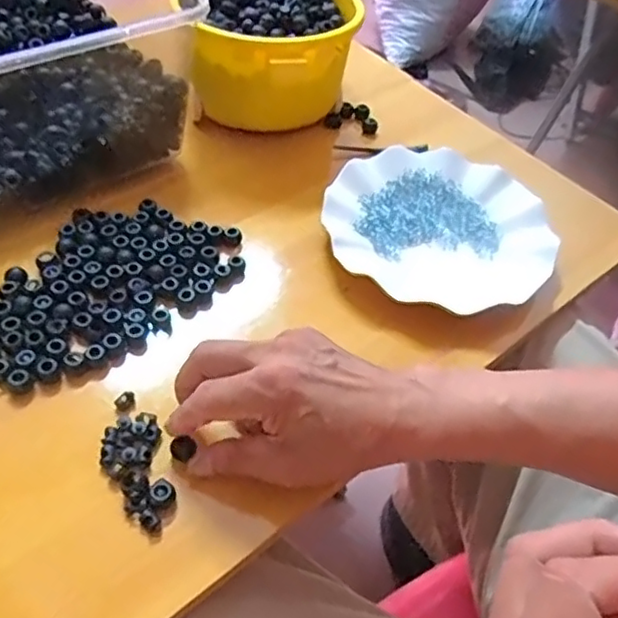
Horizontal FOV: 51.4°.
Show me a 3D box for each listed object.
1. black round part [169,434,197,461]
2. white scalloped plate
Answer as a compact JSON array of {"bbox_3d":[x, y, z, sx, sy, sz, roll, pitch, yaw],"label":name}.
[{"bbox_3d":[-0.075,0.083,0.382,0.014,0.007,0.013,3,50,-3],"label":"black round part"},{"bbox_3d":[0.105,-0.066,0.523,0.178,0.025,0.172,4,49,-4],"label":"white scalloped plate"}]

